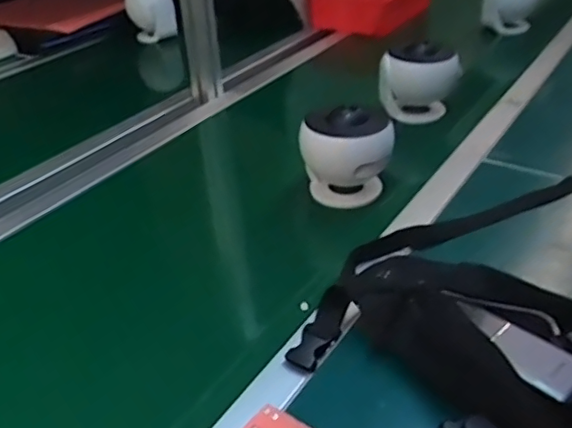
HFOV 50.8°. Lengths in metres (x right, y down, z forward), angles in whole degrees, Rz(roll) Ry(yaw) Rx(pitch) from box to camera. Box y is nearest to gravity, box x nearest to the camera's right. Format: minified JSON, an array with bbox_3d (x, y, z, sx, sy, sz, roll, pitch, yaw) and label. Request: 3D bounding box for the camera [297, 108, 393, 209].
[{"bbox_3d":[0.080,-0.078,0.786,0.089,0.121,0.095,21,41,35],"label":"camera"}]

